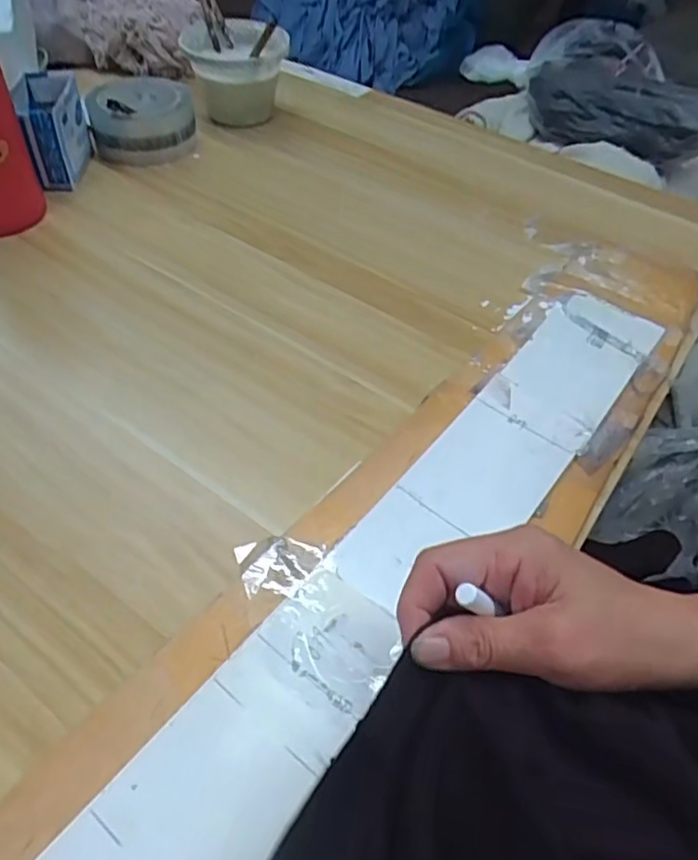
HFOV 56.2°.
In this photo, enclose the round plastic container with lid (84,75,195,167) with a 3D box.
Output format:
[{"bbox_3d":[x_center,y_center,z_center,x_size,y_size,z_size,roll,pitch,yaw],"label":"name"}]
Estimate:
[{"bbox_3d":[-0.201,-0.306,0.640,0.100,0.050,0.102,-7,50,-10],"label":"round plastic container with lid"}]

